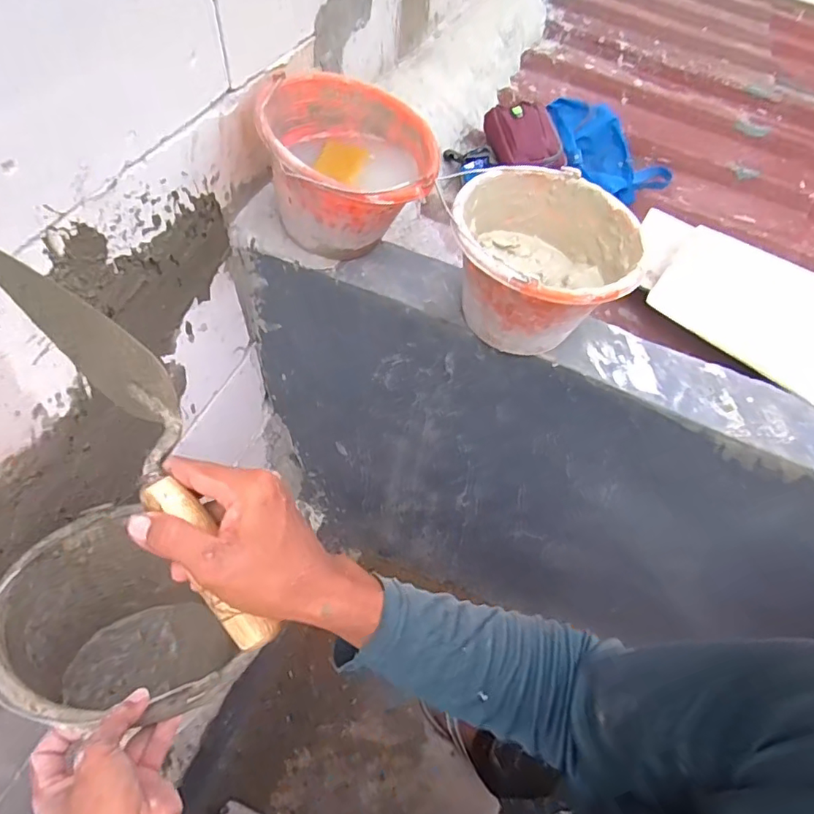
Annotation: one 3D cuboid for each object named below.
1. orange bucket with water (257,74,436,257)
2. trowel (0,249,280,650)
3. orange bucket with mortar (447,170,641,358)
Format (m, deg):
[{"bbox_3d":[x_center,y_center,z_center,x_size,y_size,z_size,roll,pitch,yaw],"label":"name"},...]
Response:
[{"bbox_3d":[-0.078,-0.330,0.762,0.220,0.180,0.230,2,53,-3],"label":"orange bucket with water"},{"bbox_3d":[-0.172,0.024,0.363,0.058,0.071,0.306,-31,90,-24],"label":"trowel"},{"bbox_3d":[0.169,-0.173,0.712,0.227,0.161,0.231,2,53,-3],"label":"orange bucket with mortar"}]

